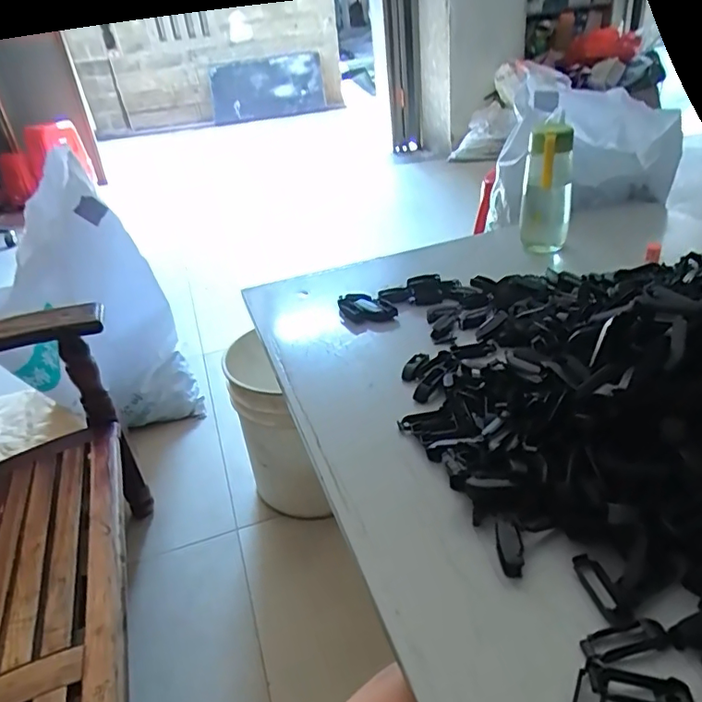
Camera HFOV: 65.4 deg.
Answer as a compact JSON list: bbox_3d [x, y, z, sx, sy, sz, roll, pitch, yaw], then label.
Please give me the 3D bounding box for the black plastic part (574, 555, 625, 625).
[{"bbox_3d":[0.172,0.163,0.378,0.016,0.006,0.052,-9,32,-4],"label":"black plastic part"}]

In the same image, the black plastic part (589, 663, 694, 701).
[{"bbox_3d":[0.170,0.197,0.320,0.054,0.005,0.017,2,33,14],"label":"black plastic part"}]

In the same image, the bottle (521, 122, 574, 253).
[{"bbox_3d":[0.291,-0.242,0.810,0.069,0.180,0.055,5,34,19],"label":"bottle"}]

